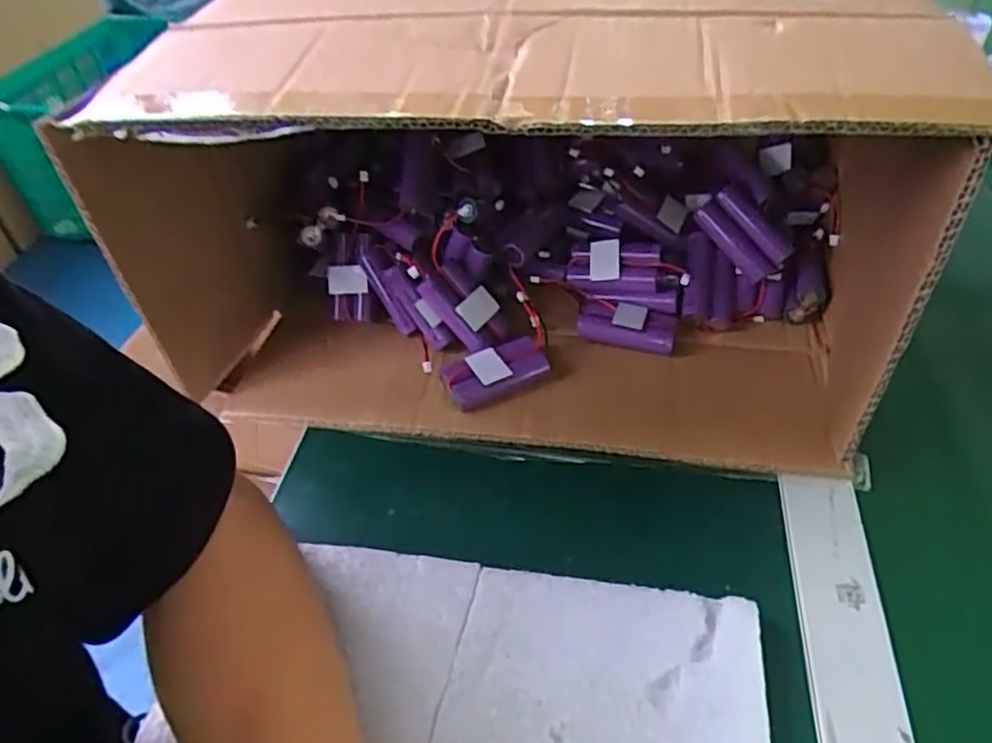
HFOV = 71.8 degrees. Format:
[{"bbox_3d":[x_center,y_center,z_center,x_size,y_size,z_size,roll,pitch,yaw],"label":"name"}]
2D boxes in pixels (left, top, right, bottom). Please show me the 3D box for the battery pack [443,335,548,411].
[{"bbox_3d":[0.000,-0.001,0.457,0.068,0.020,0.036,-22,47,-17],"label":"battery pack"}]

